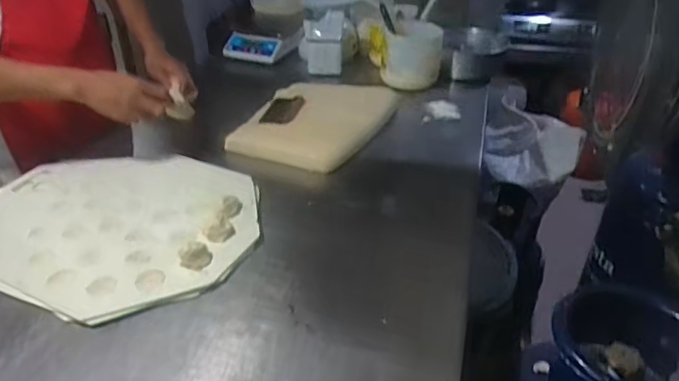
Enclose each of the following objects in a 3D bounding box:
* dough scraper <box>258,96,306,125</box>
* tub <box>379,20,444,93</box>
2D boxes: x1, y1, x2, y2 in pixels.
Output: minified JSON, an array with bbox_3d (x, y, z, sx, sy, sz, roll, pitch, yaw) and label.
[{"bbox_3d":[-0.127,-0.185,1.202,0.078,0.008,0.132,6,35,5],"label":"dough scraper"},{"bbox_3d":[0.196,-0.364,1.409,0.150,0.150,0.158,1,36,-1],"label":"tub"}]

